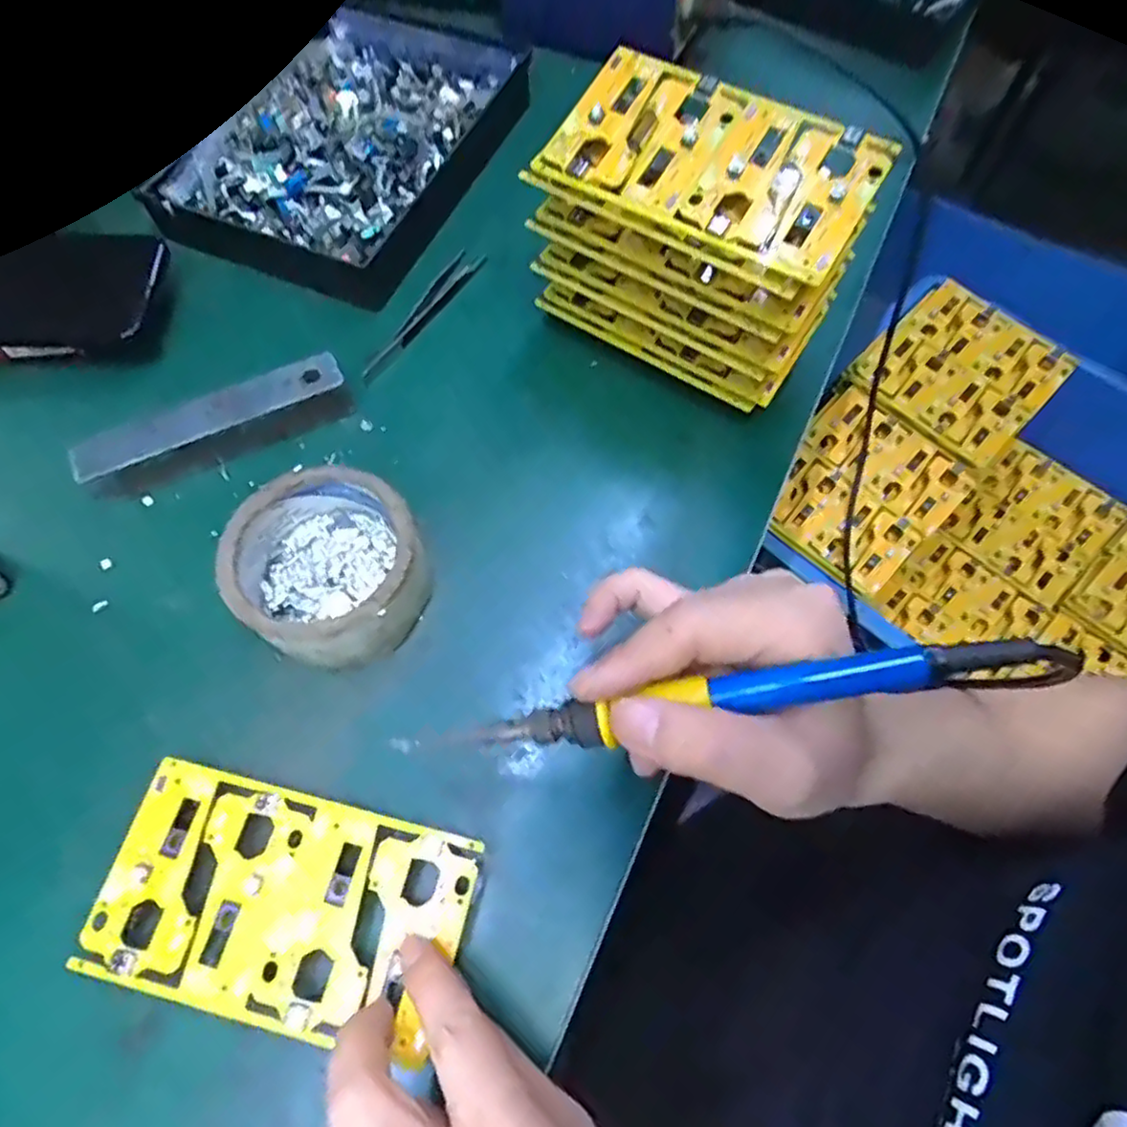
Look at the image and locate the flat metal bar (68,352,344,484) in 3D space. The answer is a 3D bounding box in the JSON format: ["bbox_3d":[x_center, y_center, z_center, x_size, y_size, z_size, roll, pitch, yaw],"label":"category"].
[{"bbox_3d":[-0.183,-0.073,0.365,0.137,0.029,0.022,-25,67,-11],"label":"flat metal bar"}]

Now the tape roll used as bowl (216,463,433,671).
[{"bbox_3d":[-0.108,0.002,0.321,0.081,0.042,0.086,0,65,1],"label":"tape roll used as bowl"}]

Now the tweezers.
[{"bbox_3d":[-0.081,-0.148,0.404,0.020,0.004,0.109,25,68,12],"label":"tweezers"}]

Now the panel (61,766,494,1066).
[{"bbox_3d":[-0.108,0.131,0.266,0.137,0.007,0.076,13,66,7],"label":"panel"}]

